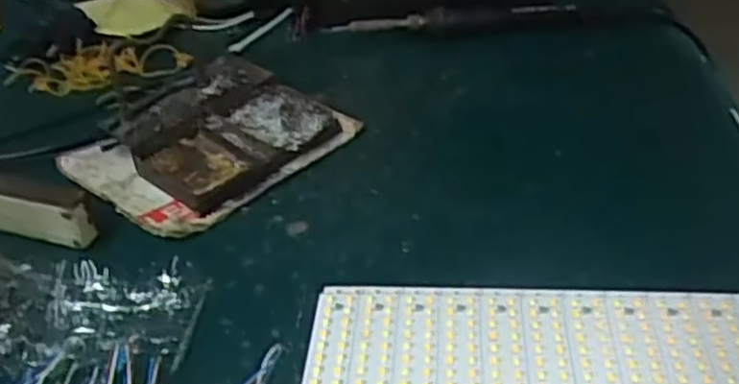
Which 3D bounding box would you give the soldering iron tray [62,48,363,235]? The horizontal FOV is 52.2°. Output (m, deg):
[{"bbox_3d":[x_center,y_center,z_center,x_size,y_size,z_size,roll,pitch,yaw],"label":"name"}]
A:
[{"bbox_3d":[-0.099,-0.037,0.463,0.119,0.031,0.144,27,47,37],"label":"soldering iron tray"}]

